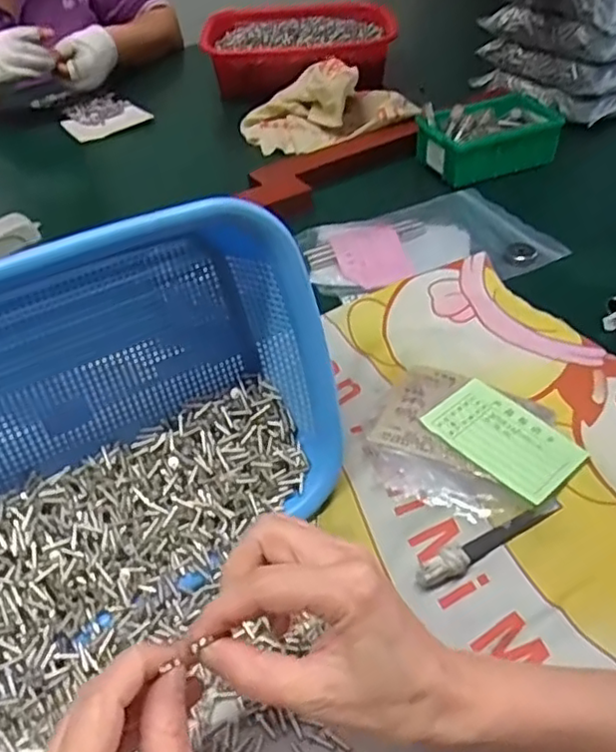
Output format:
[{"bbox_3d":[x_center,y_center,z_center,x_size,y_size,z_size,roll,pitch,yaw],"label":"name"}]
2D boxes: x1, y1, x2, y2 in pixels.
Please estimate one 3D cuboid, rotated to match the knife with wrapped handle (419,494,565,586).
[{"bbox_3d":[0.110,0.096,0.394,0.107,0.017,0.016,-27,47,-23],"label":"knife with wrapped handle"}]

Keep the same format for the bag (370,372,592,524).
[{"bbox_3d":[0.111,0.047,0.447,0.131,0.020,0.112,17,47,21],"label":"bag"}]

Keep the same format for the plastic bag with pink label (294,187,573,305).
[{"bbox_3d":[0.109,-0.135,0.650,0.223,0.011,0.146,-17,44,-14],"label":"plastic bag with pink label"}]

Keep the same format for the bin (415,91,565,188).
[{"bbox_3d":[0.213,-0.277,0.760,0.154,0.055,0.089,-15,44,-11],"label":"bin"}]

